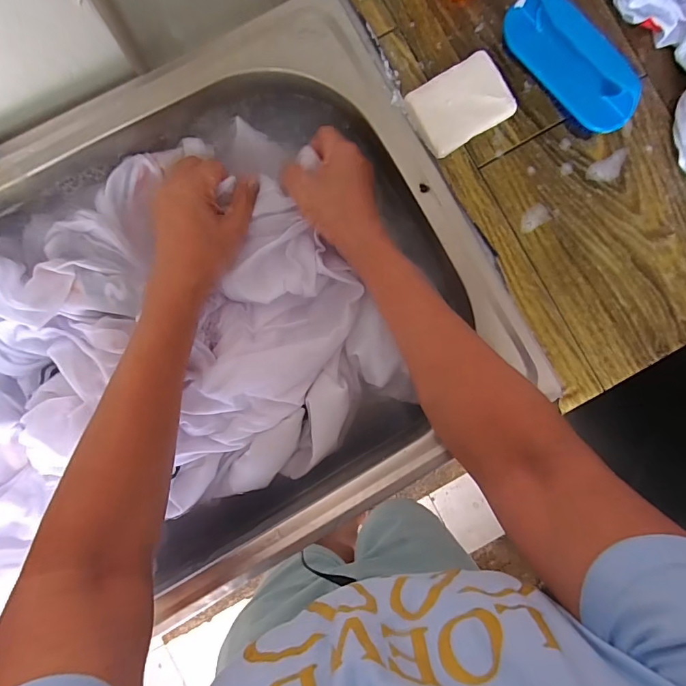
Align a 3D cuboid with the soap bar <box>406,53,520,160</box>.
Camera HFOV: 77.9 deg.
[{"bbox_3d":[0.097,-0.198,0.353,0.078,0.019,0.057,-31,90,-2],"label":"soap bar"}]

